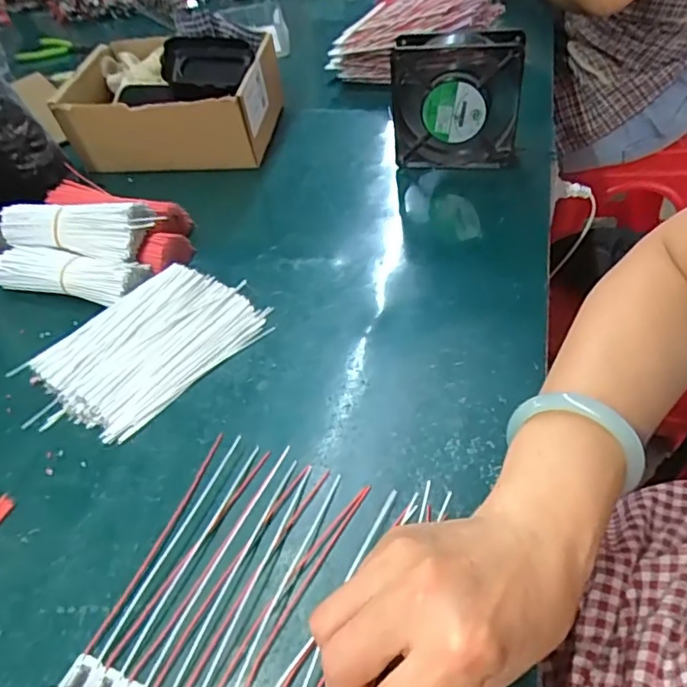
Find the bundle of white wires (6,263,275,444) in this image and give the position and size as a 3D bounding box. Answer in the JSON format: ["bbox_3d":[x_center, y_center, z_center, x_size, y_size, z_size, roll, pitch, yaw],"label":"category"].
[{"bbox_3d":[-0.149,0.000,0.425,0.166,0.029,0.104,-37,52,-26],"label":"bundle of white wires"}]

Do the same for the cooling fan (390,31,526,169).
[{"bbox_3d":[0.109,-0.220,0.539,0.117,0.135,0.032,-6,45,2],"label":"cooling fan"}]

